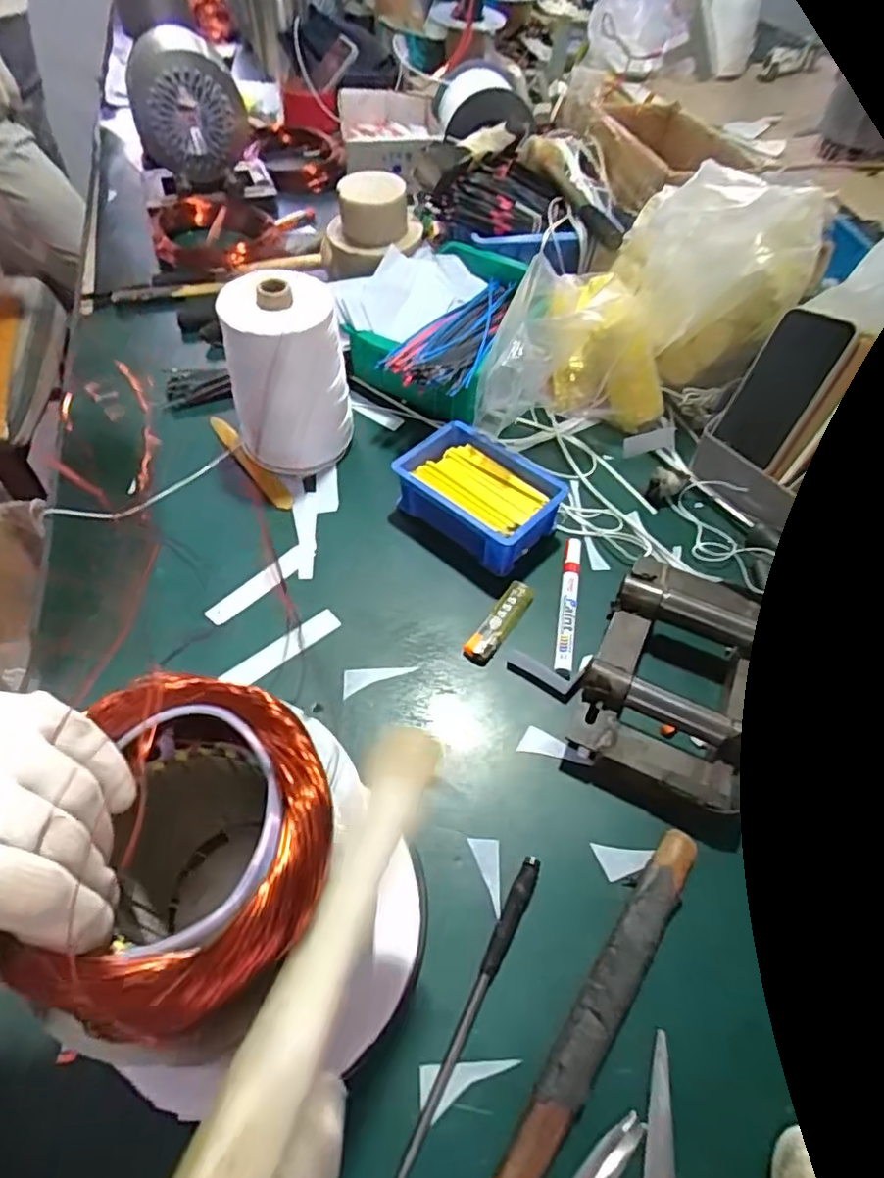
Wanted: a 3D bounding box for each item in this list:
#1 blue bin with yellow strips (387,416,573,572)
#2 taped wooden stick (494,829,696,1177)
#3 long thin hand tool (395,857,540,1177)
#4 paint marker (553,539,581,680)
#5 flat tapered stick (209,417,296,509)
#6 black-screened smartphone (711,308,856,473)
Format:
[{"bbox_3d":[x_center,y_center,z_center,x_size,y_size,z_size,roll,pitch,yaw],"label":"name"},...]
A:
[{"bbox_3d":[0.035,-0.090,0.601,0.147,0.054,0.105,35,60,22],"label":"blue bin with yellow strips"},{"bbox_3d":[0.101,0.248,0.376,0.026,0.019,0.227,33,59,20],"label":"taped wooden stick"},{"bbox_3d":[0.015,0.260,0.371,0.014,0.009,0.204,25,57,16],"label":"long thin hand tool"},{"bbox_3d":[0.111,0.016,0.544,0.017,0.020,0.141,9,54,5],"label":"paint marker"},{"bbox_3d":[-0.204,-0.135,0.652,0.019,0.007,0.159,-32,61,-23],"label":"flat tapered stick"},{"bbox_3d":[0.310,-0.187,0.575,0.007,0.132,0.074,11,26,-35],"label":"black-screened smartphone"}]

